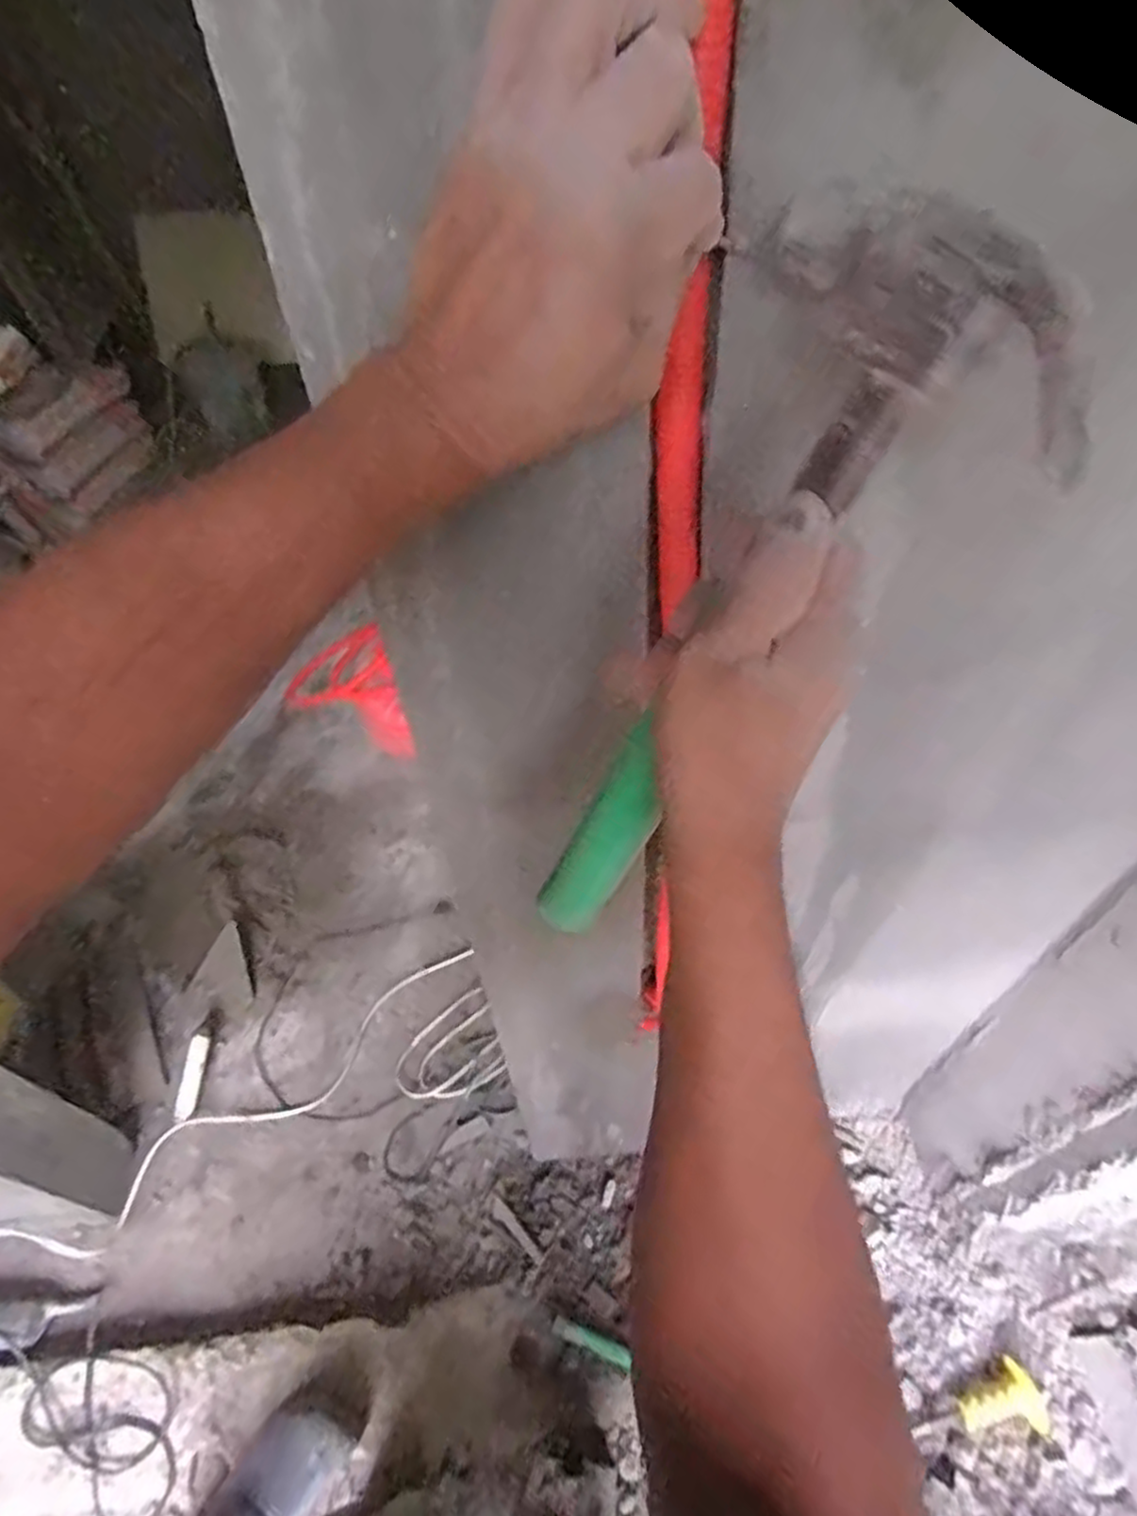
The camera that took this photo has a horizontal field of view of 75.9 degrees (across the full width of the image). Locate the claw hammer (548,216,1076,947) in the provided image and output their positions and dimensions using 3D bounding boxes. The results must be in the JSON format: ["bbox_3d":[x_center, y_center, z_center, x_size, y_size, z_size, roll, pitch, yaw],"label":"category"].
[{"bbox_3d":[0.052,-0.036,0.290,0.036,0.308,0.114,1,41,-37],"label":"claw hammer"}]

